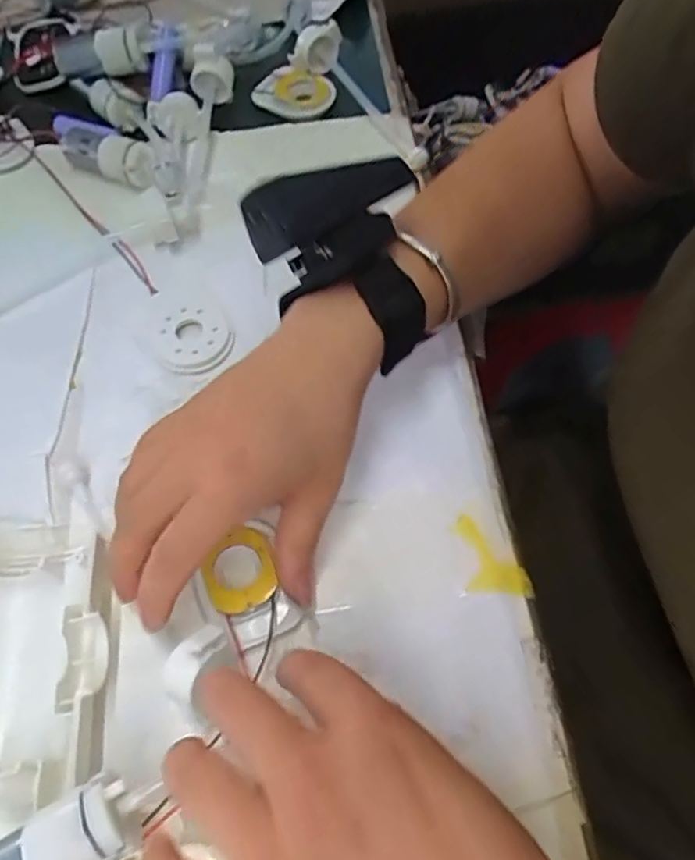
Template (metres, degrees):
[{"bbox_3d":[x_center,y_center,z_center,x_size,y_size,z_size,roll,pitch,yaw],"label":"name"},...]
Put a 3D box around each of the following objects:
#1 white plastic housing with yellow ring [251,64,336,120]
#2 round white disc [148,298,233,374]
[{"bbox_3d":[-0.039,-0.248,0.447,0.055,0.009,0.049,28,66,15],"label":"white plastic housing with yellow ring"},{"bbox_3d":[-0.089,-0.054,0.343,0.043,0.007,0.047,-1,61,1],"label":"round white disc"}]

